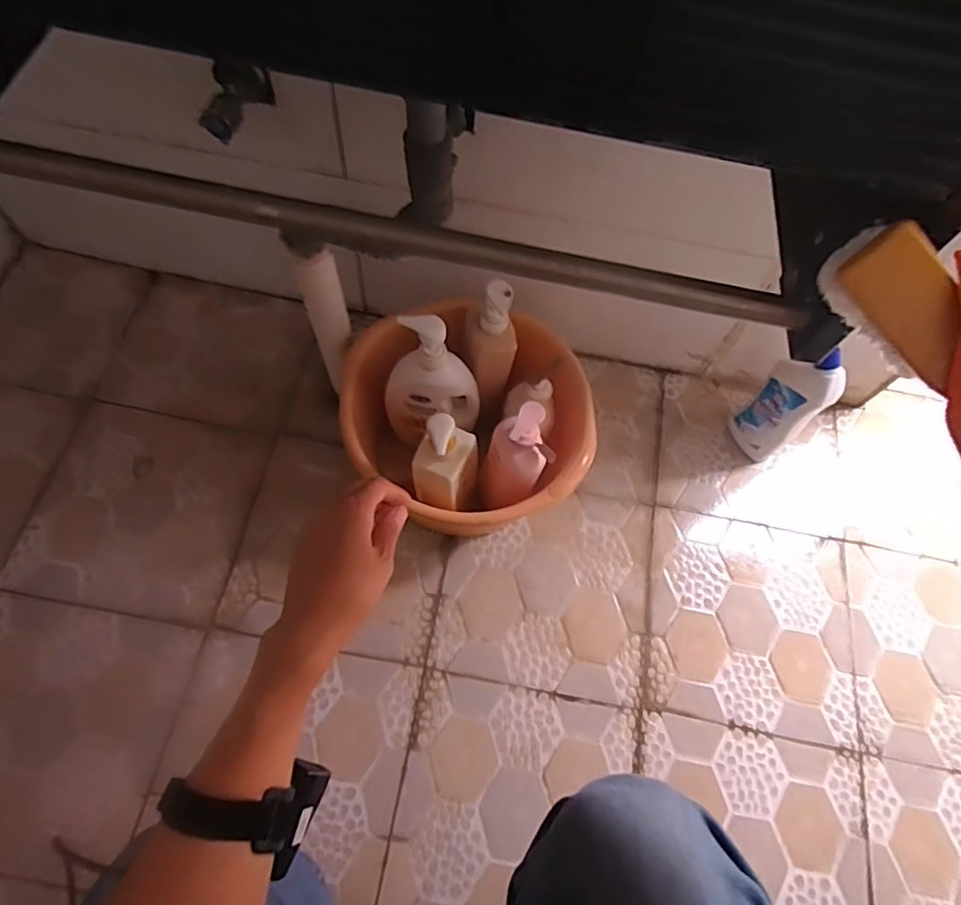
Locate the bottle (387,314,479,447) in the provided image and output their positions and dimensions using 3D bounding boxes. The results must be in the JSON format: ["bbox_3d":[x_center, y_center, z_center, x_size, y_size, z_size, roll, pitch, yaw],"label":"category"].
[{"bbox_3d":[-0.068,-0.090,0.807,0.135,0.257,0.065,2,65,-4],"label":"bottle"}]

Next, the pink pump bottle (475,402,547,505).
[{"bbox_3d":[0.041,0.019,0.776,0.078,0.269,0.065,23,65,5],"label":"pink pump bottle"}]

